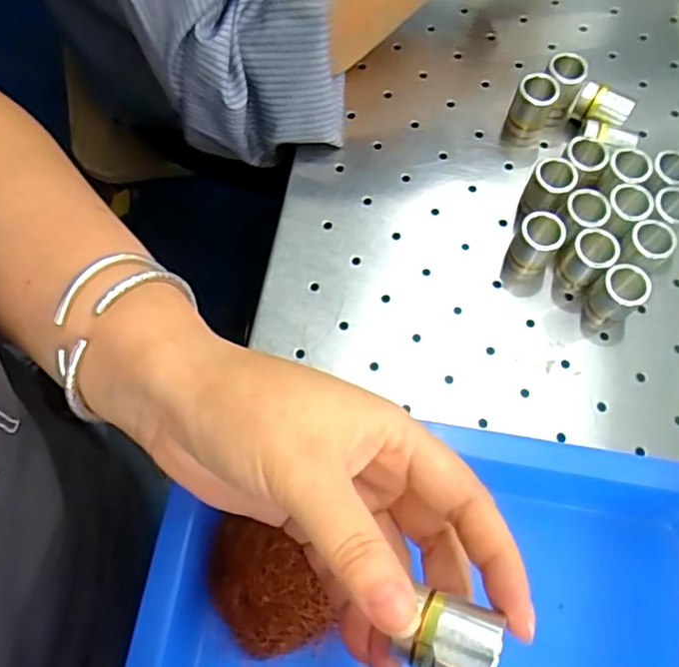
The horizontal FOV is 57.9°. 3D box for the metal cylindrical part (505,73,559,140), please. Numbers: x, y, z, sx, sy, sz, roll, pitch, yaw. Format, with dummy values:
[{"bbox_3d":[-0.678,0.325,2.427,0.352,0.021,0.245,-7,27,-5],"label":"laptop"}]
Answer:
[{"bbox_3d":[0.113,-0.134,0.362,0.022,0.033,0.020,0,69,-1],"label":"metal cylindrical part"}]

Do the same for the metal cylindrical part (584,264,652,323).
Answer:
[{"bbox_3d":[0.143,-0.020,0.320,0.020,0.033,0.024,-41,75,-15],"label":"metal cylindrical part"}]

